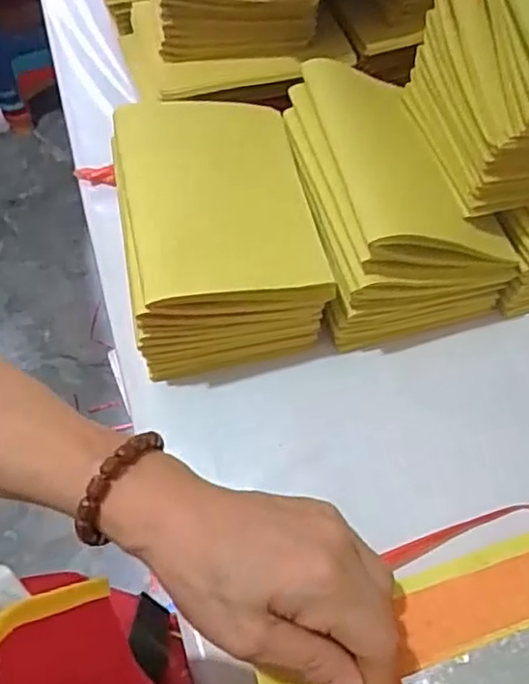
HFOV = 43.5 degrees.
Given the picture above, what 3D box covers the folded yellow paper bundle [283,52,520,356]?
[{"bbox_3d":[0.081,-0.101,0.459,0.121,0.105,0.167,-15,61,-6],"label":"folded yellow paper bundle"}]

